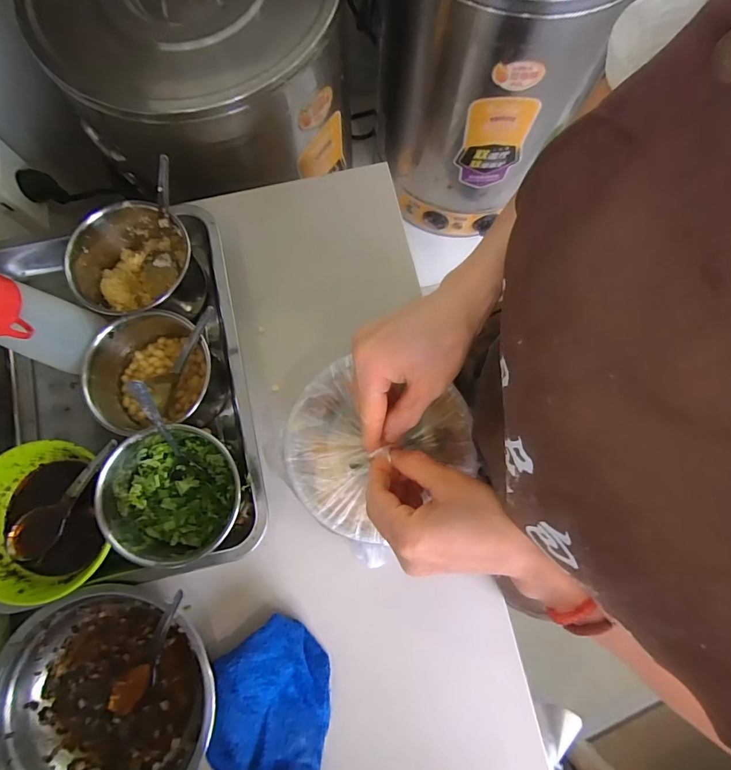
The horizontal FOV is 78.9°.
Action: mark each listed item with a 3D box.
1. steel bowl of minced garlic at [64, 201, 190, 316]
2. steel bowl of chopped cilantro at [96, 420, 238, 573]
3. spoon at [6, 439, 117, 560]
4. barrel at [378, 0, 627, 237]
[{"bbox_3d":[-0.249,-0.133,0.470,0.100,0.059,0.121,39,81,7],"label":"steel bowl of minced garlic"},{"bbox_3d":[-0.177,0.102,0.420,0.121,0.068,0.117,0,78,0],"label":"steel bowl of chopped cilantro"},{"bbox_3d":[-0.293,0.112,0.438,0.157,0.021,0.038,-45,82,7],"label":"spoon"},{"bbox_3d":[0.202,-0.569,0.759,0.331,0.470,0.375,11,79,2],"label":"barrel"}]

